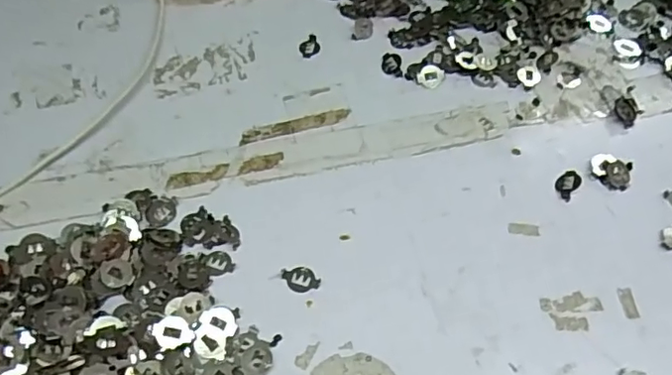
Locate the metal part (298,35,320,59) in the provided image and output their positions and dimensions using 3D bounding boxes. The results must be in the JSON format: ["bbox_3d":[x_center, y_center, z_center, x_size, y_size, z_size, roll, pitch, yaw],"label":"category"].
[{"bbox_3d":[-0.021,-0.111,0.441,0.016,0.004,0.022,-16,58,-11],"label":"metal part"}]

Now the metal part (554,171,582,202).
[{"bbox_3d":[0.151,-0.002,0.369,0.014,0.004,0.022,37,63,21],"label":"metal part"}]

